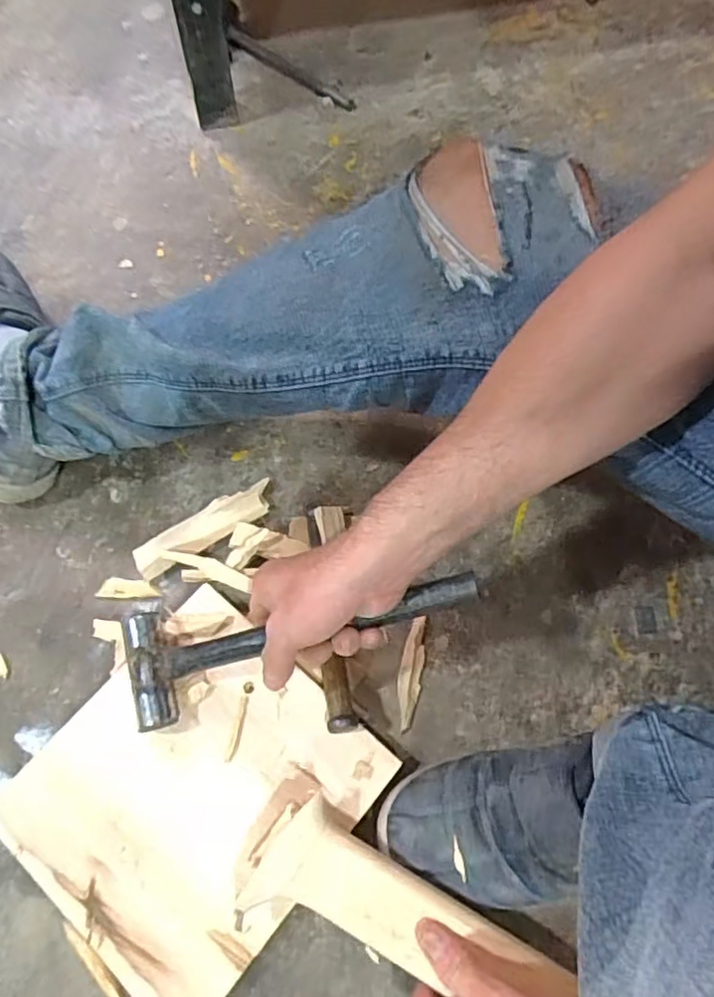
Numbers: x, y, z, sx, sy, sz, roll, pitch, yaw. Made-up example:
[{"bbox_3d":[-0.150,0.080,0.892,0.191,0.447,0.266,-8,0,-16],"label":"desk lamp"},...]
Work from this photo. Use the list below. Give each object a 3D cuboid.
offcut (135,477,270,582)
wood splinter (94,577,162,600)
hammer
[{"bbox_3d":[-0.141,0.027,0.577,0.134,0.030,0.040,-30,70,-13],"label":"offcut"},{"bbox_3d":[-0.207,0.083,0.562,0.054,0.006,0.019,7,67,2],"label":"wood splinter"},{"bbox_3d":[-0.043,0.108,0.463,0.276,0.051,0.085,-15,67,16],"label":"hammer"}]

